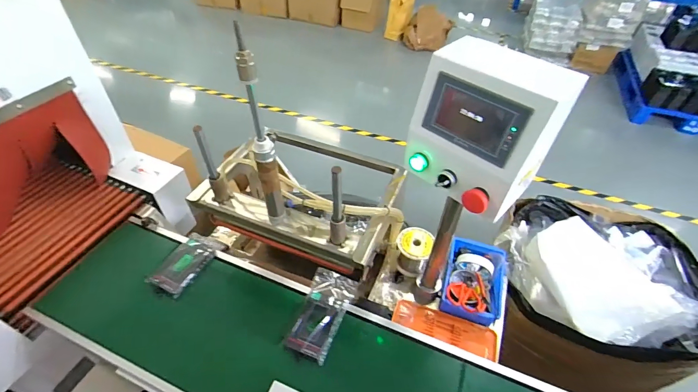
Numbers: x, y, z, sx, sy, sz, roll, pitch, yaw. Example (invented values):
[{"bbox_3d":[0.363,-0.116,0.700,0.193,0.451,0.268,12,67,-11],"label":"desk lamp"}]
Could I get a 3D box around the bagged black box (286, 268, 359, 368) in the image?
[{"bbox_3d":[-0.056,0.251,0.762,0.102,0.022,0.200,15,48,12],"label":"bagged black box"}]

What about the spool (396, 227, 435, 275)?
[{"bbox_3d":[0.167,0.150,0.922,0.090,0.104,0.093,1,46,-1],"label":"spool"}]

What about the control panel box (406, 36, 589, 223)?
[{"bbox_3d":[0.201,-0.104,0.537,0.152,0.192,0.180,-30,54,-27],"label":"control panel box"}]

